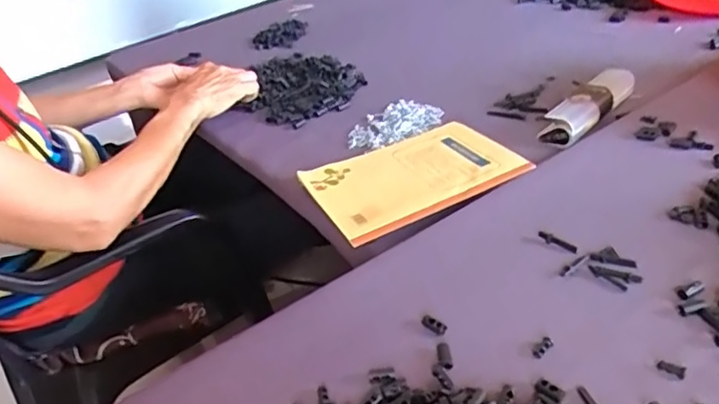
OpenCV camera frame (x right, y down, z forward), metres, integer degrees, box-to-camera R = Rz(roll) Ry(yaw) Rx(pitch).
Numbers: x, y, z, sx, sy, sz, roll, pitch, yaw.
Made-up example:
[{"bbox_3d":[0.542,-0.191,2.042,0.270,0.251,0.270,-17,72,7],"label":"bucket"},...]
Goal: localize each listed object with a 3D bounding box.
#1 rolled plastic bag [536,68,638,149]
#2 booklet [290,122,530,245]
[{"bbox_3d":[0.272,-0.120,0.695,0.043,0.026,0.170,23,45,38],"label":"rolled plastic bag"},{"bbox_3d":[0.057,-0.030,0.625,0.209,0.016,0.143,-20,36,-17],"label":"booklet"}]

